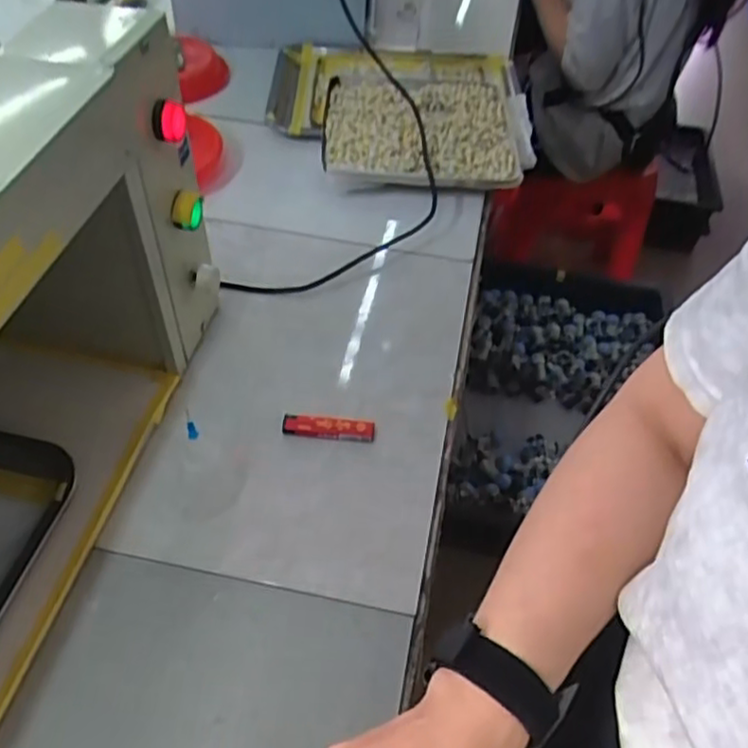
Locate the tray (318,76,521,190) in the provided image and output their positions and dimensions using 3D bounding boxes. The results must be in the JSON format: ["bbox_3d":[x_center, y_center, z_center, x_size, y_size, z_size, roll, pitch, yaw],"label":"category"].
[{"bbox_3d":[0.059,-0.325,0.894,0.242,0.029,0.247,1,50,-4],"label":"tray"}]

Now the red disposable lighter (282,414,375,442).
[{"bbox_3d":[-0.039,0.047,0.596,0.078,0.013,0.017,6,50,0],"label":"red disposable lighter"}]

